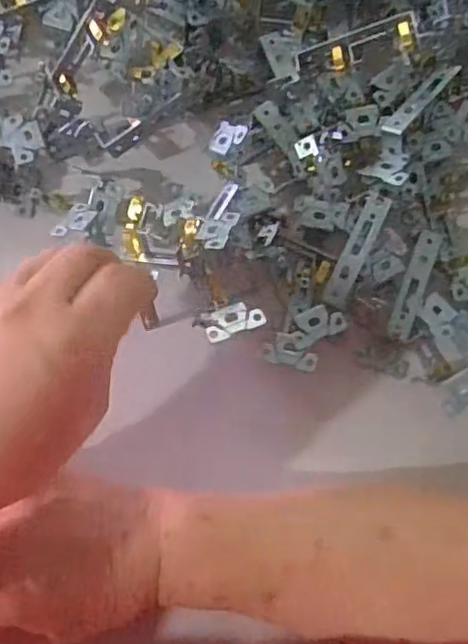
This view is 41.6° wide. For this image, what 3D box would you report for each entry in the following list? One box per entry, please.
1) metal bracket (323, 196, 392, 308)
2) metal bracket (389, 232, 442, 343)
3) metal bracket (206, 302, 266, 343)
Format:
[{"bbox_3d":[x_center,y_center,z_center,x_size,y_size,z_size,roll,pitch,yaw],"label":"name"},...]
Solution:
[{"bbox_3d":[0.071,-0.041,0.356,0.014,0.004,0.066,24,94,19],"label":"metal bracket"},{"bbox_3d":[0.107,-0.022,0.363,0.014,0.004,0.067,19,82,2],"label":"metal bracket"},{"bbox_3d":[0.000,-0.001,0.328,0.031,0.007,0.016,-19,82,-3],"label":"metal bracket"}]

